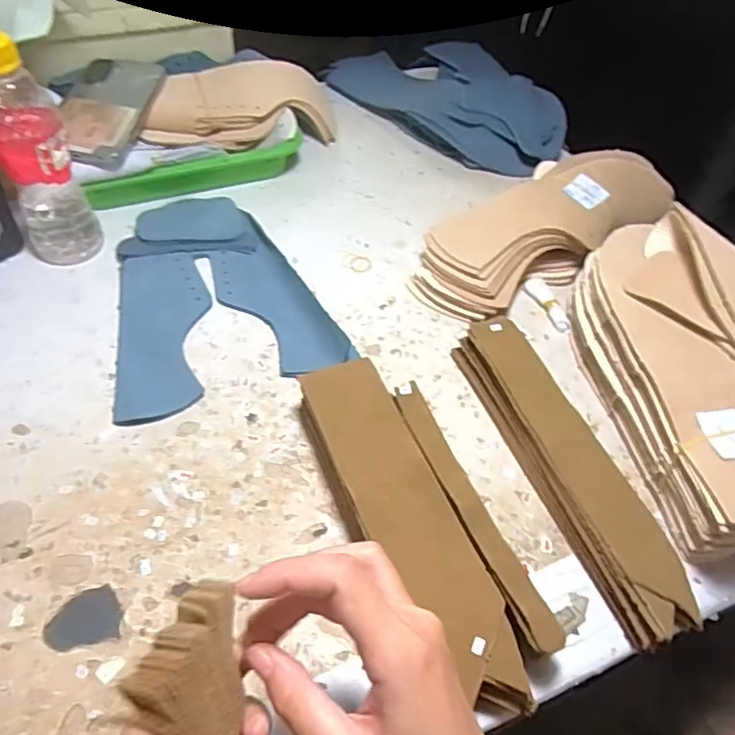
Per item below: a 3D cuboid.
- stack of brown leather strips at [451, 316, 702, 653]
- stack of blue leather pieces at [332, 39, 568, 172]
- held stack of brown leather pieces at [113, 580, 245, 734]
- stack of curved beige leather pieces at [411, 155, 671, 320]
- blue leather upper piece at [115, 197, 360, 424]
[{"bbox_3d":[0.138,0.065,0.421,0.043,0.042,0.244,-13,54,-16],"label":"stack of brown leather strips"},{"bbox_3d":[0.115,-0.345,0.742,0.193,0.055,0.326,-31,61,-27],"label":"stack of blue leather pieces"},{"bbox_3d":[-0.066,0.157,0.232,0.016,0.140,0.050,3,14,29],"label":"held stack of brown leather pieces"},{"bbox_3d":[0.171,-0.132,0.563,0.269,0.074,0.104,-24,58,-23],"label":"stack of curved beige leather pieces"},{"bbox_3d":[-0.140,-0.070,0.526,0.179,0.018,0.228,-15,55,-17],"label":"blue leather upper piece"}]

